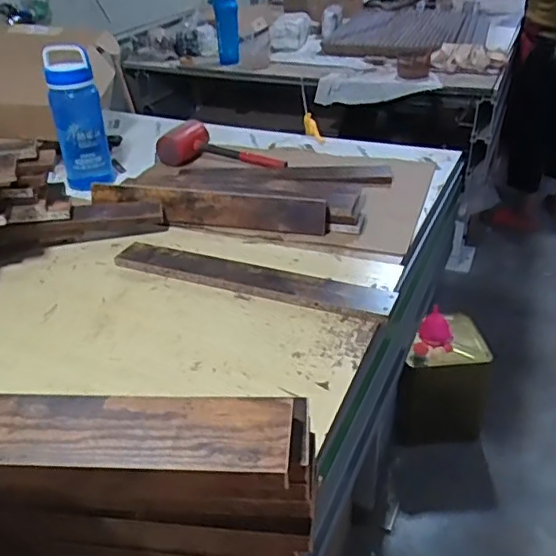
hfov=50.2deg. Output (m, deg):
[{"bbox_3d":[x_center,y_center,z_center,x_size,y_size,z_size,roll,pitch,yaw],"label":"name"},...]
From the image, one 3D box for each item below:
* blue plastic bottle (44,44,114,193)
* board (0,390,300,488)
[{"bbox_3d":[-0.411,-0.326,1.230,0.099,0.274,0.073,-16,35,-20],"label":"blue plastic bottle"},{"bbox_3d":[-0.217,0.101,0.388,0.451,0.018,0.075,1,32,5],"label":"board"}]

